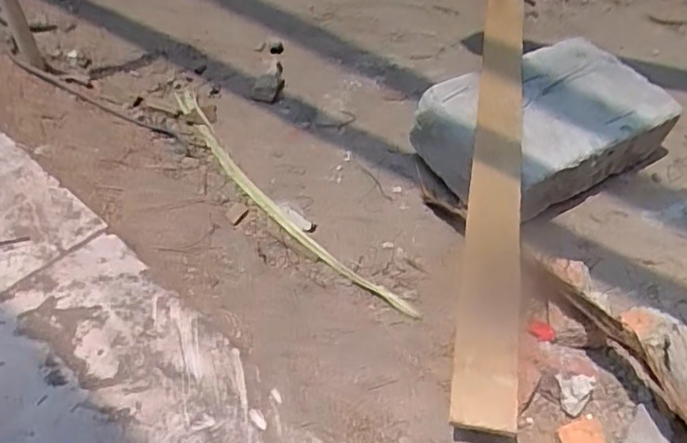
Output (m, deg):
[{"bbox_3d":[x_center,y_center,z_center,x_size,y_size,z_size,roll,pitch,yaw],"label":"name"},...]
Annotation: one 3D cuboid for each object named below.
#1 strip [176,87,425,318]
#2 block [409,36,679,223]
[{"bbox_3d":[-0.104,-0.042,0.814,0.058,0.017,0.537,-31,57,-26],"label":"strip"},{"bbox_3d":[0.294,-0.136,0.851,0.342,0.124,0.200,-25,54,-23],"label":"block"}]

